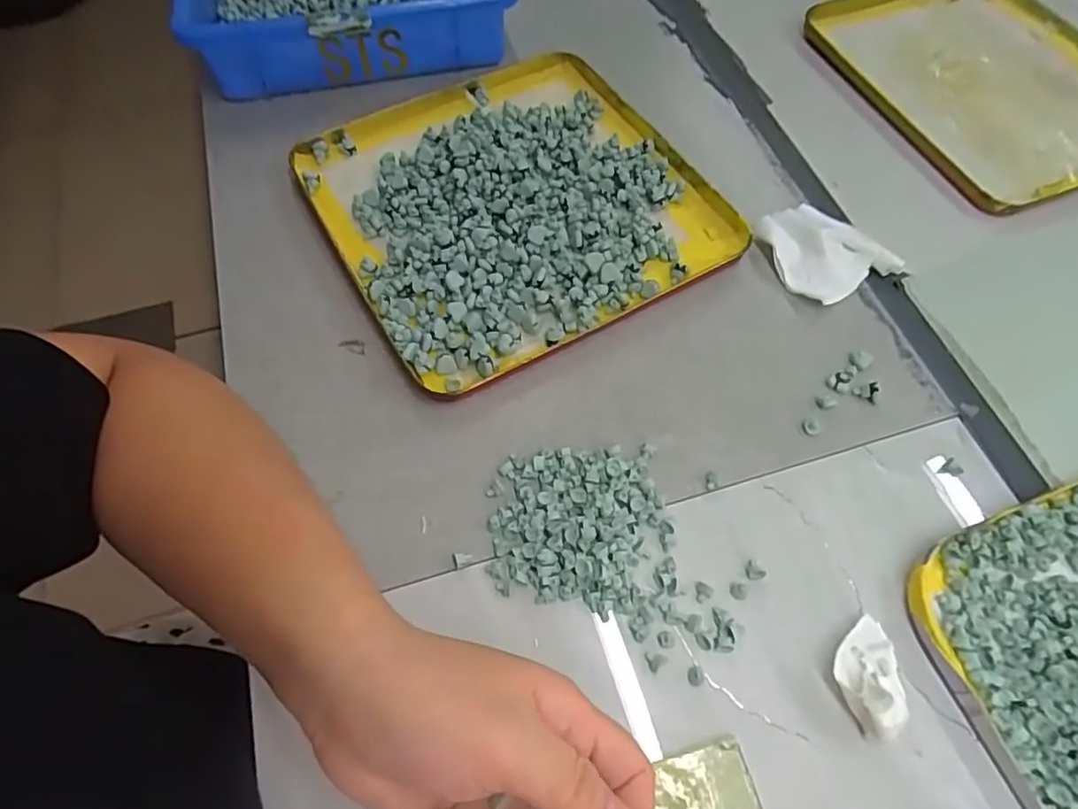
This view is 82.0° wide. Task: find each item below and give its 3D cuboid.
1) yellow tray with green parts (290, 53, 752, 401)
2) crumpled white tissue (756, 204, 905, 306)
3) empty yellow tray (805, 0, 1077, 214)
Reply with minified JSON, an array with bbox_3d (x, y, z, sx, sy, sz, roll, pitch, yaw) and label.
[{"bbox_3d":[-0.018,-0.142,0.426,0.243,0.026,0.245,-28,64,-14],"label":"yellow tray with green parts"},{"bbox_3d":[0.185,-0.102,0.406,0.071,0.019,0.073,-27,64,-13],"label":"crumpled white tissue"},{"bbox_3d":[0.353,-0.258,0.485,0.209,0.020,0.240,-21,63,-10],"label":"empty yellow tray"}]

